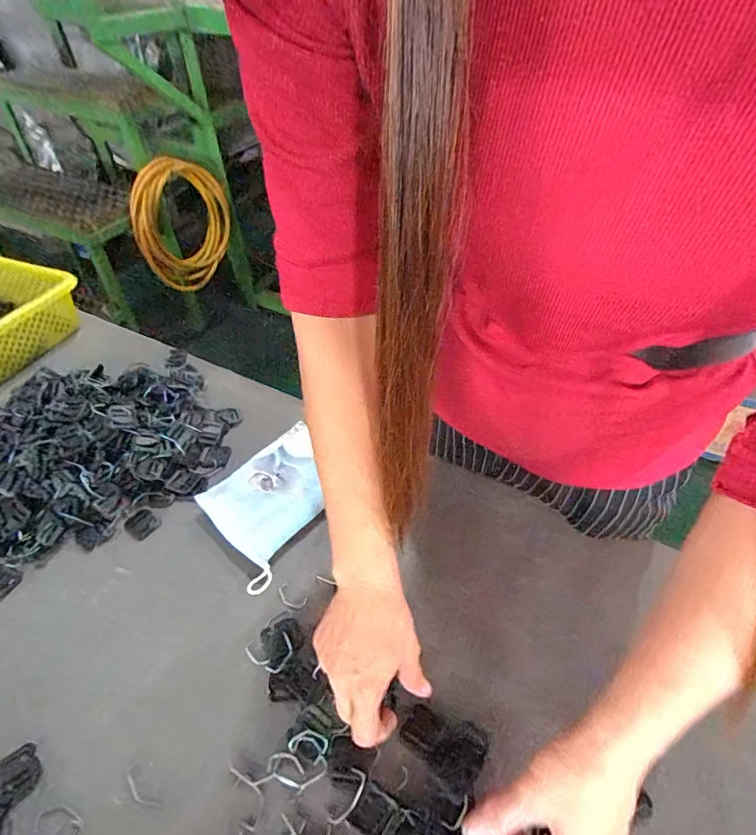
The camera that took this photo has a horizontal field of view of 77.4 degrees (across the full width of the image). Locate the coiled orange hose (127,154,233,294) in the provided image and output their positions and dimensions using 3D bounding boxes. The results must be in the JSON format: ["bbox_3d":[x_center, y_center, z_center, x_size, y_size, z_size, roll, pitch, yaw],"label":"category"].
[{"bbox_3d":[-0.624,-0.613,1.516,0.052,0.382,0.338,24,51,22],"label":"coiled orange hose"}]

